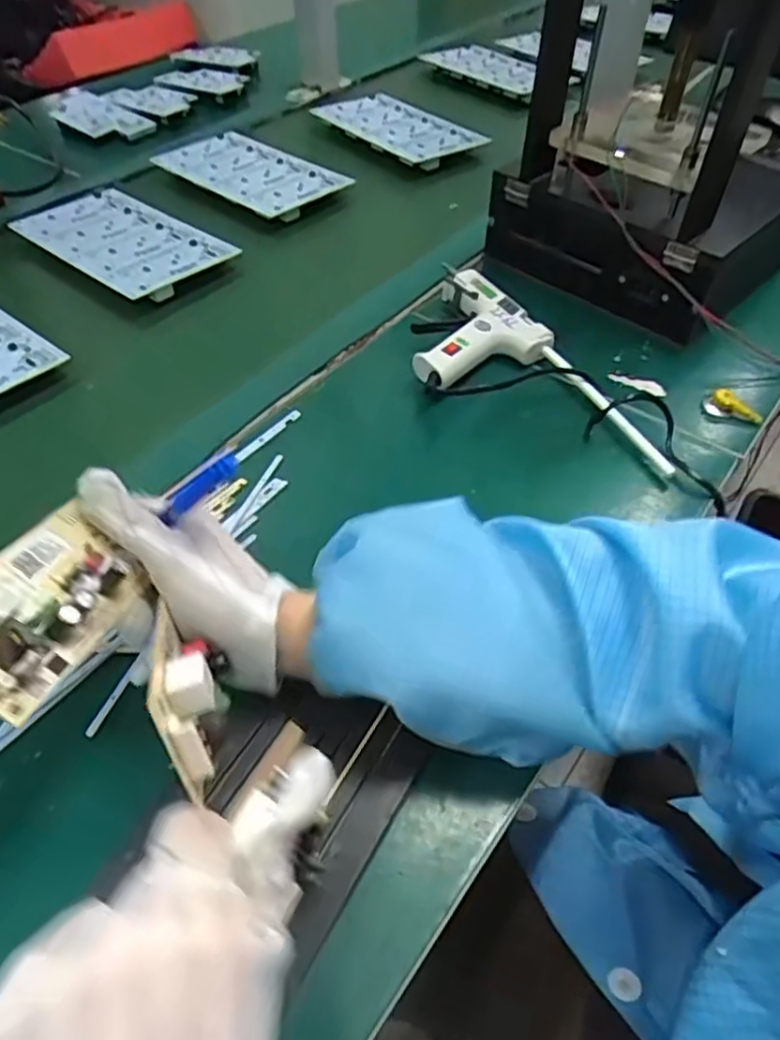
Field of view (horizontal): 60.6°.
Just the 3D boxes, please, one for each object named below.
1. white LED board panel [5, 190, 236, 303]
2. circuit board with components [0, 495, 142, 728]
[{"bbox_3d":[-0.253,-0.267,0.631,0.201,0.011,0.113,32,56,24],"label":"white LED board panel"},{"bbox_3d":[-0.142,0.031,0.280,0.055,0.019,0.097,44,30,-12],"label":"circuit board with components"}]

